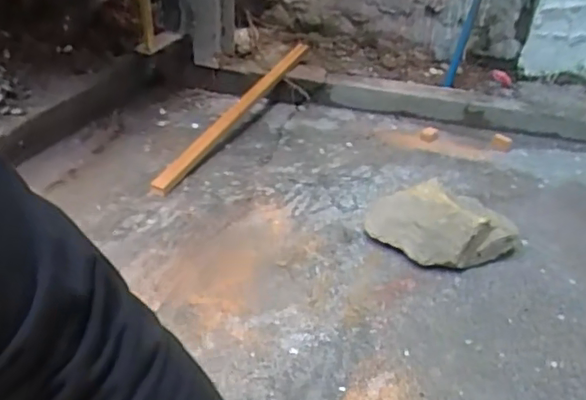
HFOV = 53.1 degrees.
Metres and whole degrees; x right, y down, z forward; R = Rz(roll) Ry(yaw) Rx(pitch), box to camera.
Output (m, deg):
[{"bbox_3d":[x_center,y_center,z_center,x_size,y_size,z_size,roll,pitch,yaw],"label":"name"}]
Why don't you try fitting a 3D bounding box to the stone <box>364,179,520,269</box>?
[{"bbox_3d":[0.236,0.042,0.937,0.234,0.080,0.148,7,32,7],"label":"stone"}]

